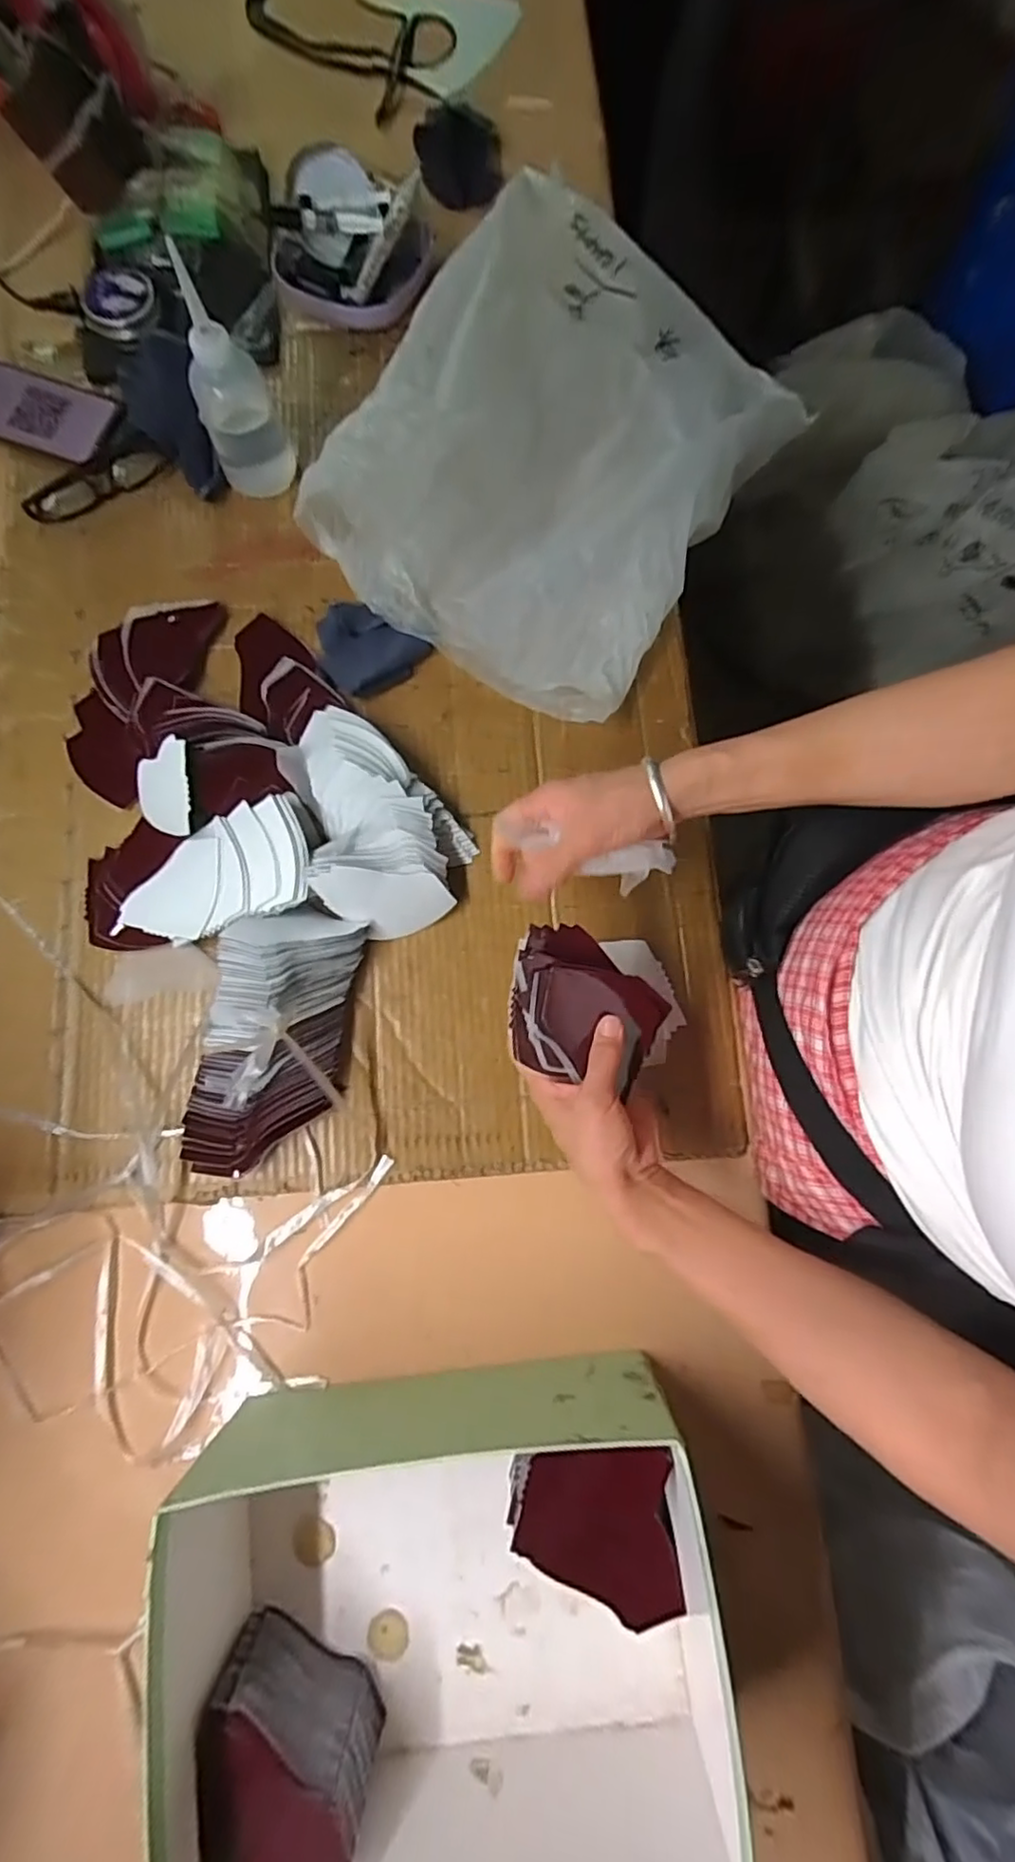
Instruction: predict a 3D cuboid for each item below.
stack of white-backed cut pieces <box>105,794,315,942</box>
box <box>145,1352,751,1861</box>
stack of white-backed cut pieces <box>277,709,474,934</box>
[{"bbox_3d":[-0.225,-0.042,0.498,0.163,0.052,0.083,-19,80,-3],"label":"stack of white-backed cut pieces"},{"bbox_3d":[-0.042,0.418,0.388,0.308,0.118,0.231,-7,80,-1],"label":"box"},{"bbox_3d":[-0.114,-0.087,0.510,0.117,0.058,0.180,-39,82,-6],"label":"stack of white-backed cut pieces"}]

